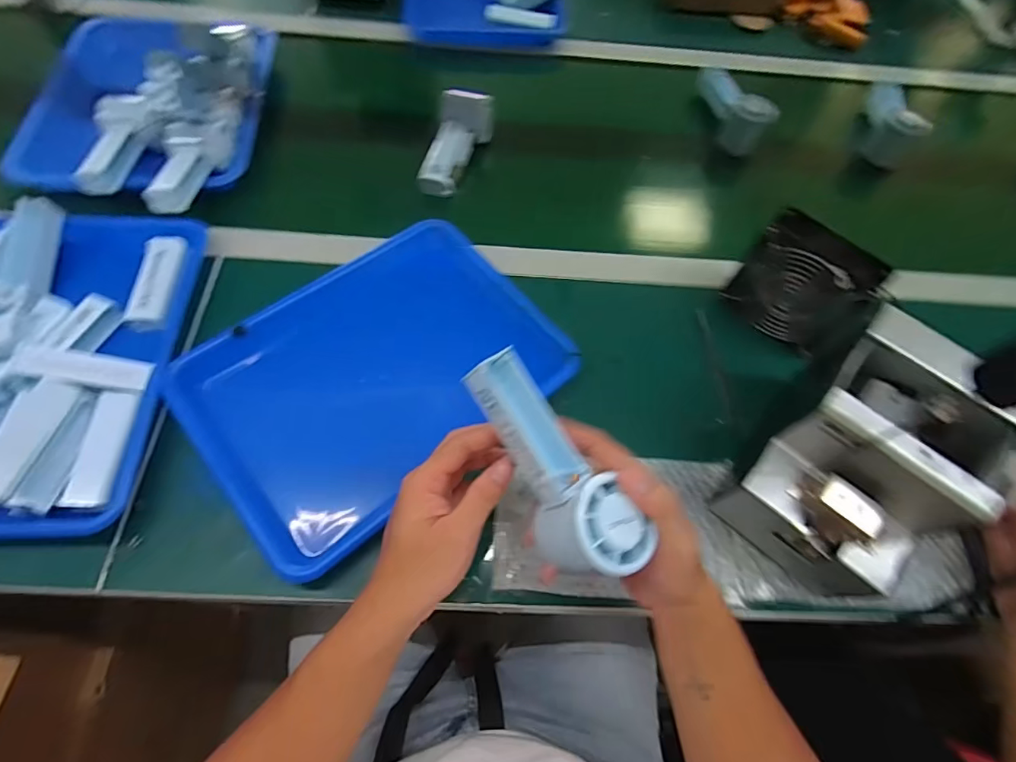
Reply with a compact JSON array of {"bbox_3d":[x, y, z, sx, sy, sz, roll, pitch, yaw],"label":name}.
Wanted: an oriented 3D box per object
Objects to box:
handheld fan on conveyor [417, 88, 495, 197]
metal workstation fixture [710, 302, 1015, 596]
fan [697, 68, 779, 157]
[{"bbox_3d":[-0.068,-0.303,0.632,0.064,0.050,0.148,15,62,4],"label":"handheld fan on conveyor"},{"bbox_3d":[0.287,0.072,0.413,0.131,0.157,0.162,38,66,15],"label":"metal workstation fixture"},{"bbox_3d":[0.316,-0.388,0.713,0.041,0.070,0.155,-12,64,-10],"label":"fan"}]

